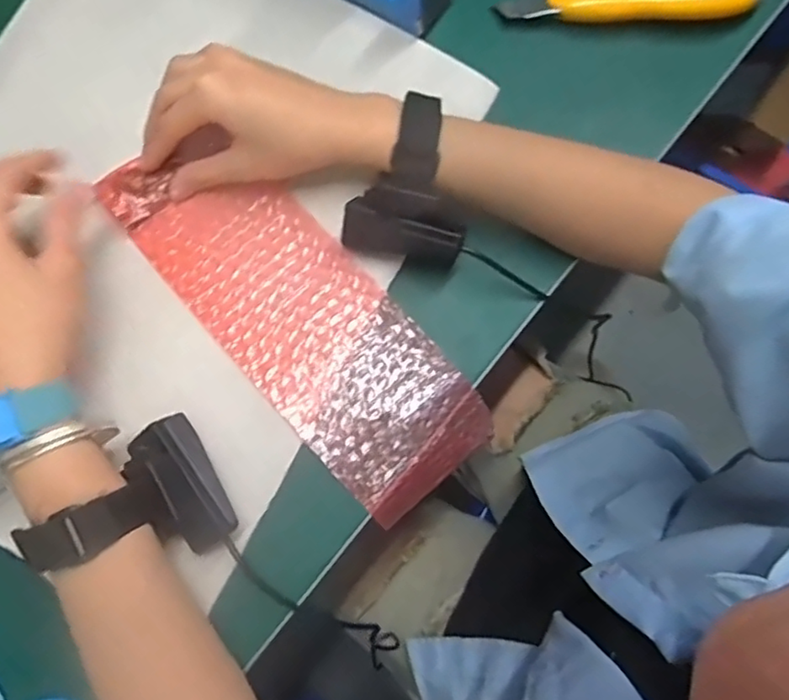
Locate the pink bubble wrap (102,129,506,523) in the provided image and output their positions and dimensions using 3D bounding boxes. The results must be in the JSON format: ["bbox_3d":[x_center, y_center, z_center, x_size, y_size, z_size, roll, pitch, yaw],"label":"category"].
[{"bbox_3d":[-0.061,-0.021,0.381,0.266,0.035,0.095,44,81,8],"label":"pink bubble wrap"}]

